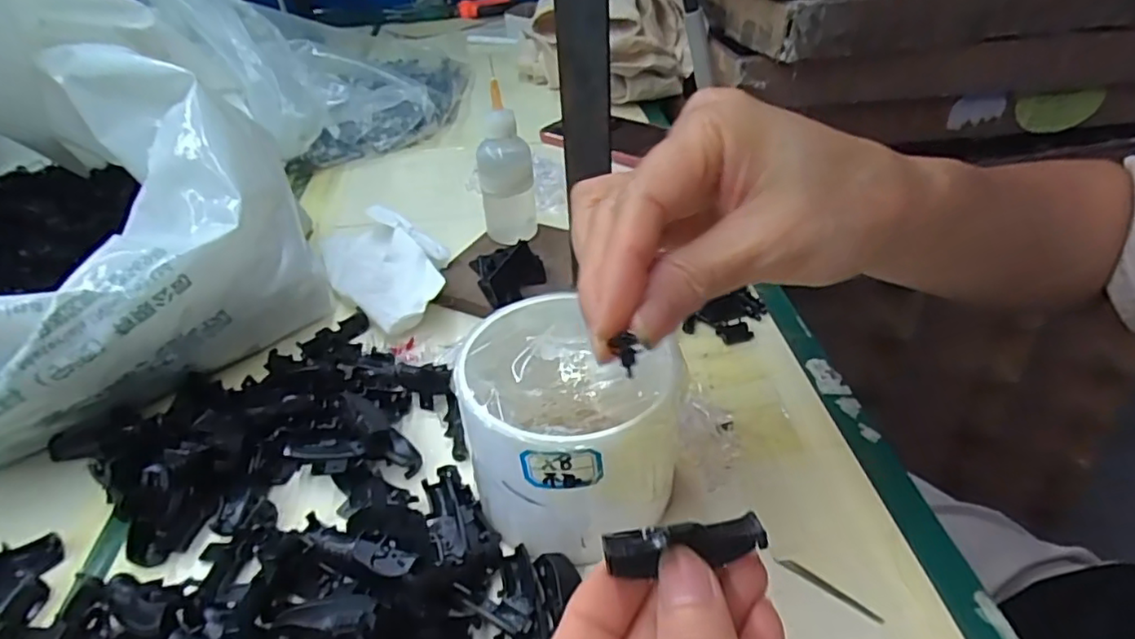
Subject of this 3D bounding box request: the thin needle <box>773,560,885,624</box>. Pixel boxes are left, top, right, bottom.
[{"bbox_3d":[0.098,0.100,0.234,0.040,0.004,0.004,25,45,30],"label":"thin needle"}]

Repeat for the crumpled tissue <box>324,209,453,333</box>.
[{"bbox_3d":[-0.119,-0.041,0.401,0.065,0.026,0.146,-21,42,-24],"label":"crumpled tissue"}]

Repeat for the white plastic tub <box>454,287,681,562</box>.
[{"bbox_3d":[0.002,0.043,0.253,0.083,0.073,0.081,-1,38,1],"label":"white plastic tub"}]

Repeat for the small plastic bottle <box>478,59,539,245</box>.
[{"bbox_3d":[-0.039,-0.097,0.399,0.034,0.111,0.026,-4,38,-4],"label":"small plastic bottle"}]

